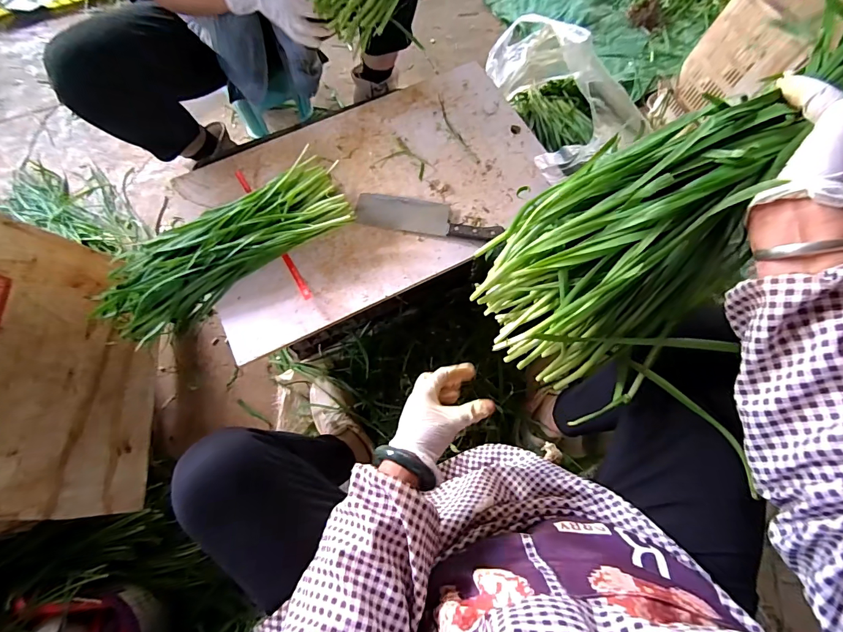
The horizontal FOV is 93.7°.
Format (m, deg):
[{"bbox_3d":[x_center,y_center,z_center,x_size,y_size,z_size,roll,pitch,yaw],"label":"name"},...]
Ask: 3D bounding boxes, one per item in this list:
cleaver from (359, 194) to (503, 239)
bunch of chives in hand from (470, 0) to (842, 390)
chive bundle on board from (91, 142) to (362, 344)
[{"bbox_3d":[0.010,-0.167,0.653,0.238,0.014,0.058,9,72,4],"label":"cleaver"},{"bbox_3d":[0.221,-0.090,0.355,0.401,0.075,0.183,-45,70,33],"label":"bunch of chives in hand"},{"bbox_3d":[-0.308,-0.106,0.630,0.414,0.099,0.160,-30,73,-9],"label":"chive bundle on board"}]

